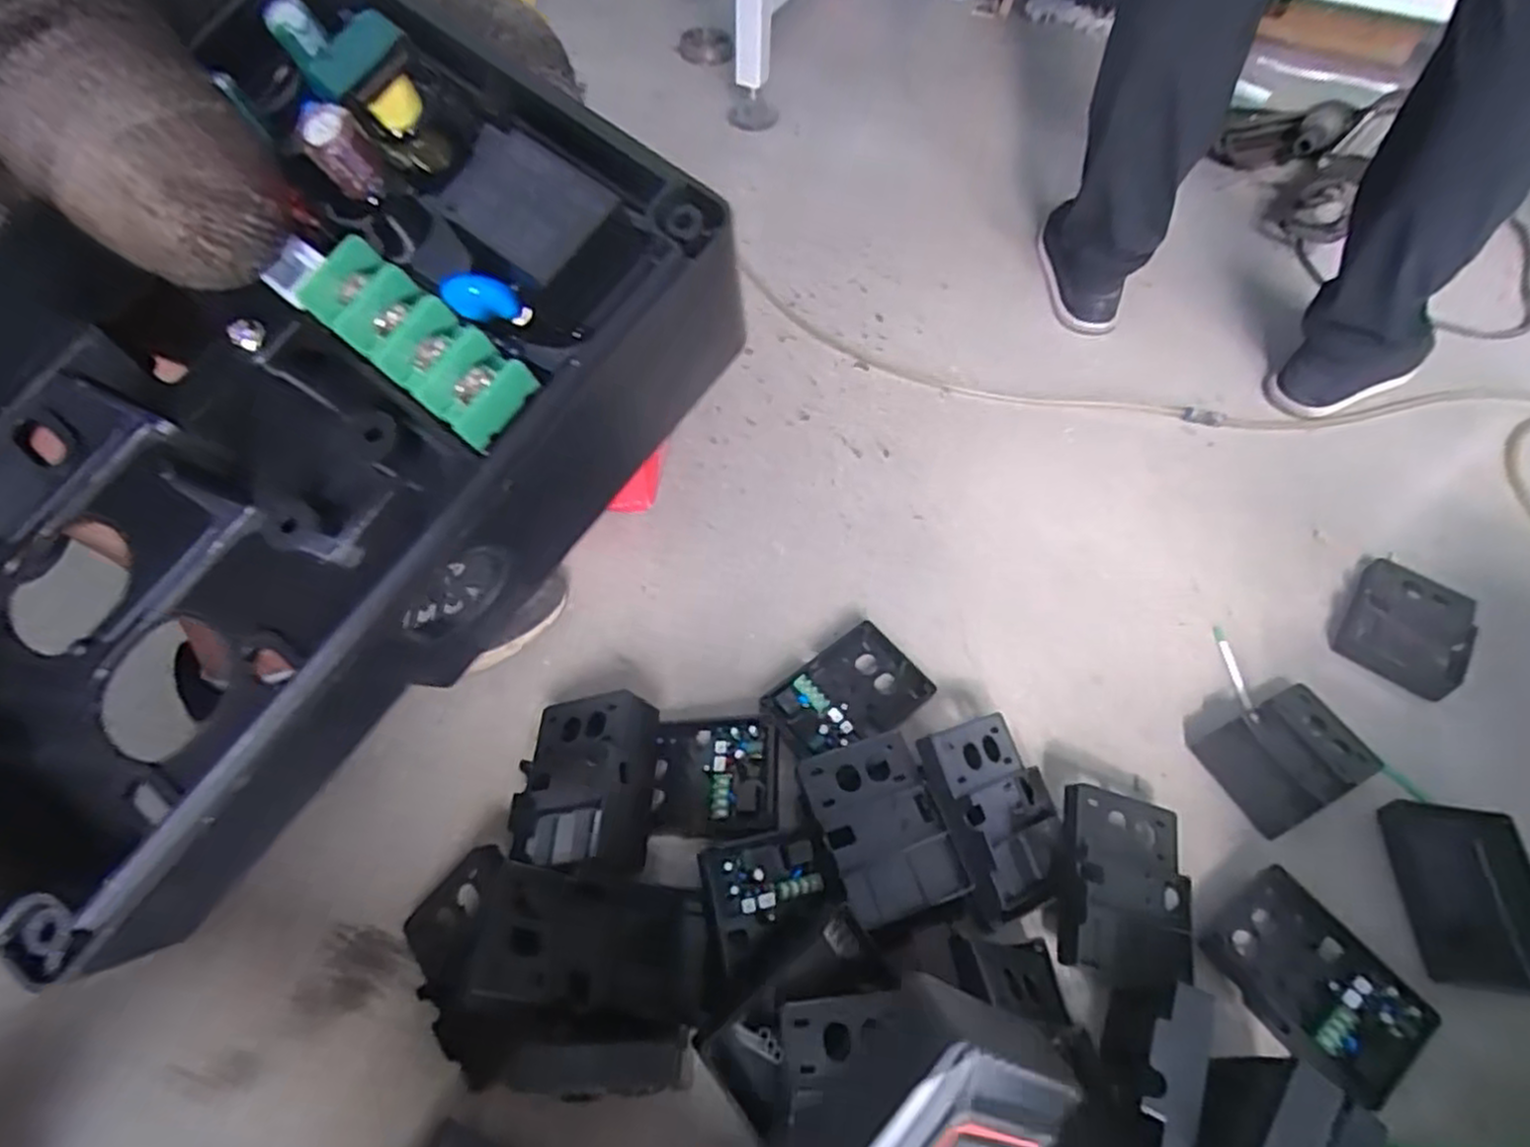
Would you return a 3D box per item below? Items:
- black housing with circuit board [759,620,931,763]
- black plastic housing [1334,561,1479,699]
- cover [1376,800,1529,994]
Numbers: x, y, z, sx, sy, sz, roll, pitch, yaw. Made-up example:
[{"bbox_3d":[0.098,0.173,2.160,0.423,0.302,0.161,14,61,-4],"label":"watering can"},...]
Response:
[{"bbox_3d":[0.068,0.101,0.617,0.124,0.028,0.089,-38,65,-21],"label":"black housing with circuit board"},{"bbox_3d":[0.578,0.047,0.673,0.092,0.021,0.121,33,63,19],"label":"black plastic housing"},{"bbox_3d":[0.522,0.233,0.543,0.096,0.027,0.123,6,58,4],"label":"cover"}]

